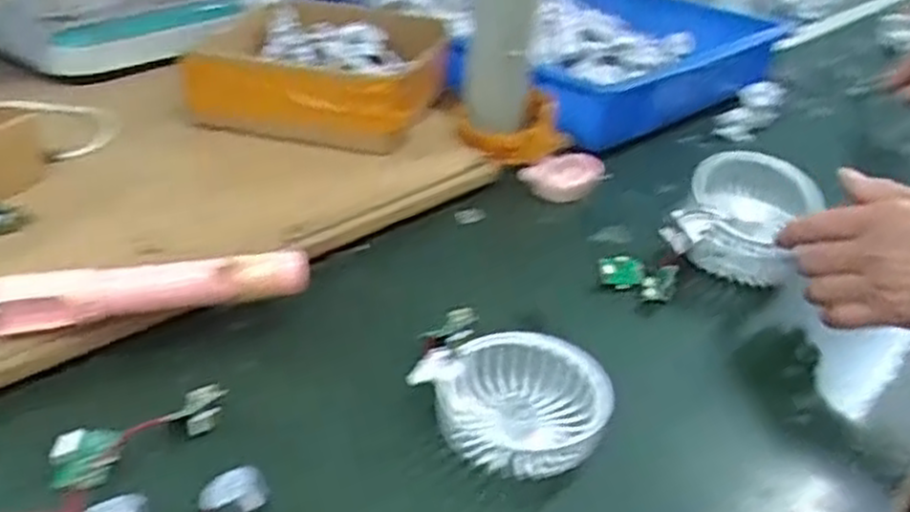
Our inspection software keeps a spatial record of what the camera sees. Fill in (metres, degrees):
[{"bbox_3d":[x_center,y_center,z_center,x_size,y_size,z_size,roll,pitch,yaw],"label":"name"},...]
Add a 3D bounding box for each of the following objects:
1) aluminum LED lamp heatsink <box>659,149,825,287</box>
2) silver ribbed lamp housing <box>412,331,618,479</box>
[{"bbox_3d":[0.218,-0.032,0.584,0.088,0.064,0.090,27,39,29],"label":"aluminum LED lamp heatsink"},{"bbox_3d":[0.033,0.085,0.441,0.102,0.037,0.083,-2,34,-11],"label":"silver ribbed lamp housing"}]

